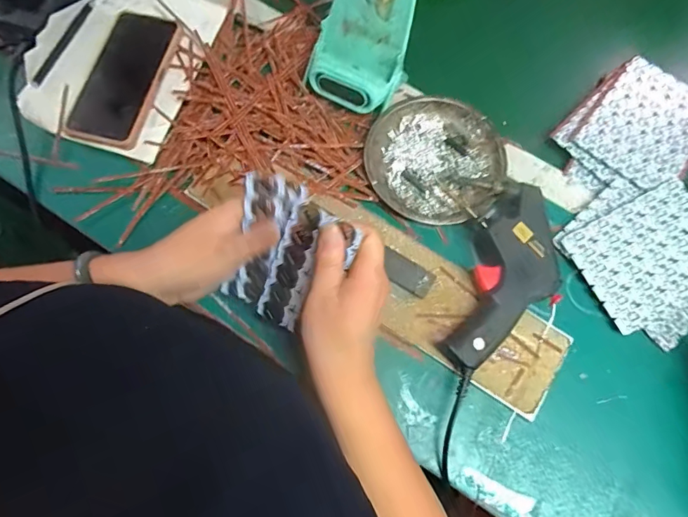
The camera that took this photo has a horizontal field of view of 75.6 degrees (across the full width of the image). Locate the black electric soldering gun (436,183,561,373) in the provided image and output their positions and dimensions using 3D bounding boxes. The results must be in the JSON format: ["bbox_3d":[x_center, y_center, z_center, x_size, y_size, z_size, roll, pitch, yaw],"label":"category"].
[{"bbox_3d":[0.155,0.020,0.422,0.084,0.040,0.187,20,73,5],"label":"black electric soldering gun"}]

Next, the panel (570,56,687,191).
[{"bbox_3d":[0.335,-0.149,0.493,0.110,0.013,0.152,39,76,10],"label":"panel"}]

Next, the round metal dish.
[{"bbox_3d":[0.096,-0.103,0.463,0.140,0.030,0.141,0,73,-1],"label":"round metal dish"}]

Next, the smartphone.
[{"bbox_3d":[-0.240,-0.198,0.483,0.083,0.016,0.163,12,73,2],"label":"smartphone"}]

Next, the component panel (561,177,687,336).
[{"bbox_3d":[0.310,-0.001,0.444,0.146,0.012,0.115,-26,75,-9],"label":"component panel"}]

